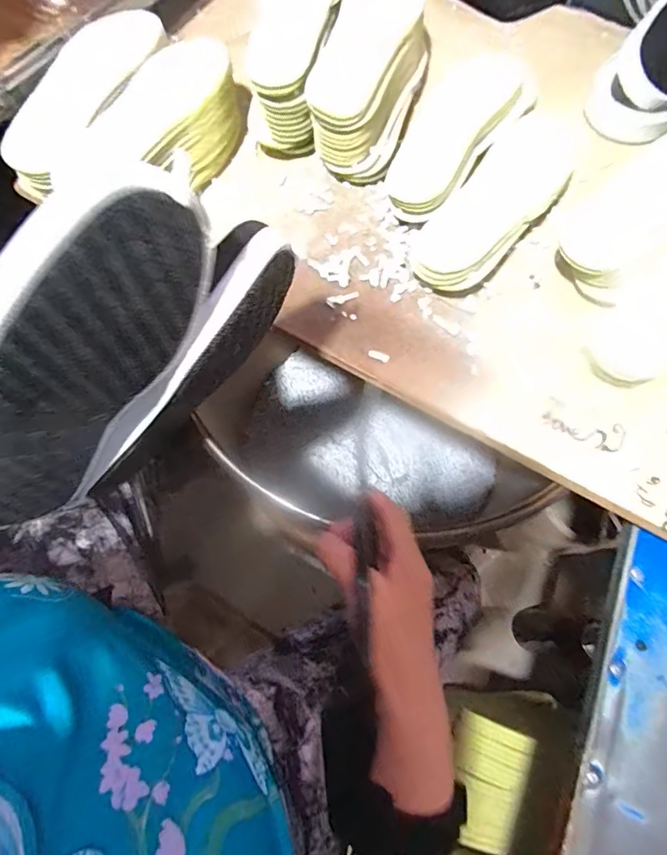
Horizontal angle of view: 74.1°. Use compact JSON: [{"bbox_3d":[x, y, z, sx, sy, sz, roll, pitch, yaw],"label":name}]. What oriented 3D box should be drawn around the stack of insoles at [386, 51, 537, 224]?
[{"bbox_3d":[0.133,-0.323,0.491,0.093,0.042,0.235,37,77,11],"label":"stack of insoles"}]

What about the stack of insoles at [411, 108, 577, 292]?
[{"bbox_3d":[0.172,-0.234,0.464,0.089,0.037,0.238,39,78,13],"label":"stack of insoles"}]

